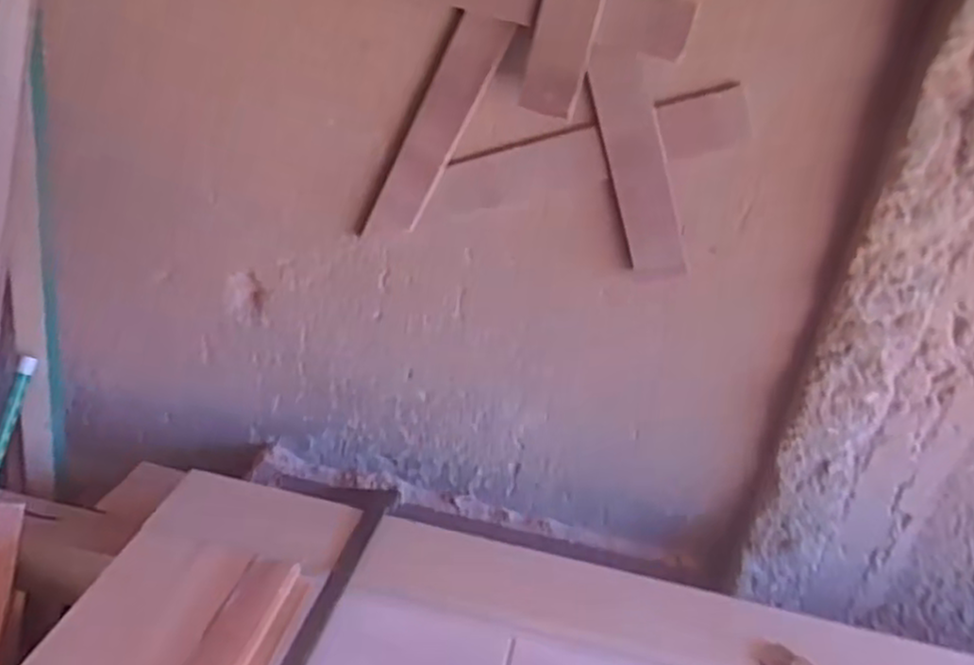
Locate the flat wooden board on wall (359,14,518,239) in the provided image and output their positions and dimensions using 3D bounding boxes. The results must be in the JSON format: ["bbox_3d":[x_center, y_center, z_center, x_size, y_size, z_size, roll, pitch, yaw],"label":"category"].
[{"bbox_3d":[-0.064,-0.238,0.913,0.060,0.298,0.009,29,28,-7],"label":"flat wooden board on wall"}]

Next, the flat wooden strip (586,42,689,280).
[{"bbox_3d":[0.174,-0.191,0.878,0.063,0.274,0.015,-12,24,16],"label":"flat wooden strip"}]

